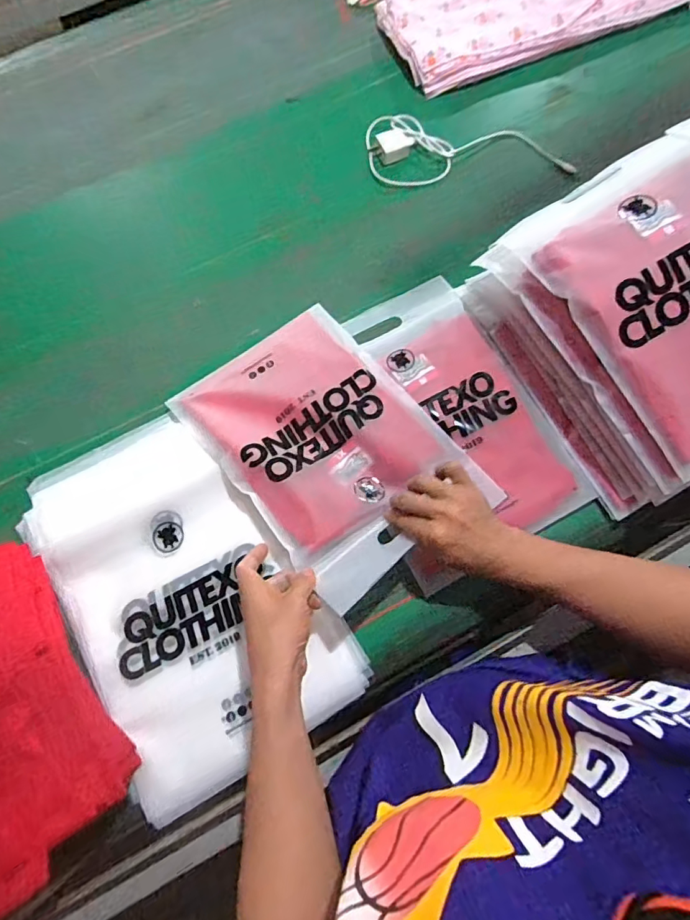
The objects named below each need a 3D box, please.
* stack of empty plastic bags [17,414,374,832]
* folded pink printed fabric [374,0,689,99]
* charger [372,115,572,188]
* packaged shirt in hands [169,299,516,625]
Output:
[{"bbox_3d":[-0.186,0.140,0.568,0.254,0.025,0.404,-32,74,-7],"label":"stack of empty plastic bags"},{"bbox_3d":[0.326,-0.775,0.817,0.548,0.062,0.272,-26,73,-6],"label":"folded pink printed fabric"},{"bbox_3d":[0.181,-0.464,0.748,0.293,0.036,0.138,-4,73,1],"label":"charger"},{"bbox_3d":[-0.023,-0.027,0.591,0.231,0.038,0.344,-35,67,-13],"label":"packaged shirt in hands"}]

